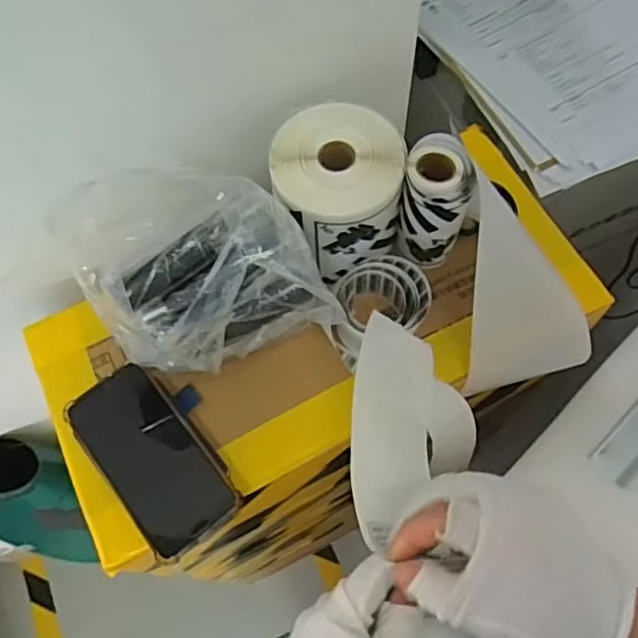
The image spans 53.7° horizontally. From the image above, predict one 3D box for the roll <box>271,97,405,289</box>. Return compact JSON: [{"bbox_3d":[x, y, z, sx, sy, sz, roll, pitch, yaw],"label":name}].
[{"bbox_3d":[0.018,-0.098,0.514,0.101,0.104,0.104,-13,67,-3],"label":"roll"}]

